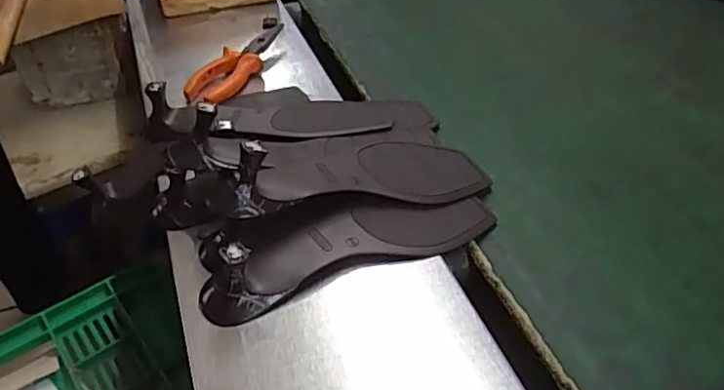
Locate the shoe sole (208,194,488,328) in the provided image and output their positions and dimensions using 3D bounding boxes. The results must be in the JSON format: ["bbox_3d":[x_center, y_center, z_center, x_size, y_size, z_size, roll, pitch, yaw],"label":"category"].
[{"bbox_3d":[-0.002,0.031,0.449,0.238,0.044,0.087,-9,43,-10],"label":"shoe sole"}]

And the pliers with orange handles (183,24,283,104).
[{"bbox_3d":[-0.133,-0.146,0.654,0.046,0.026,0.152,20,46,21],"label":"pliers with orange handles"}]

